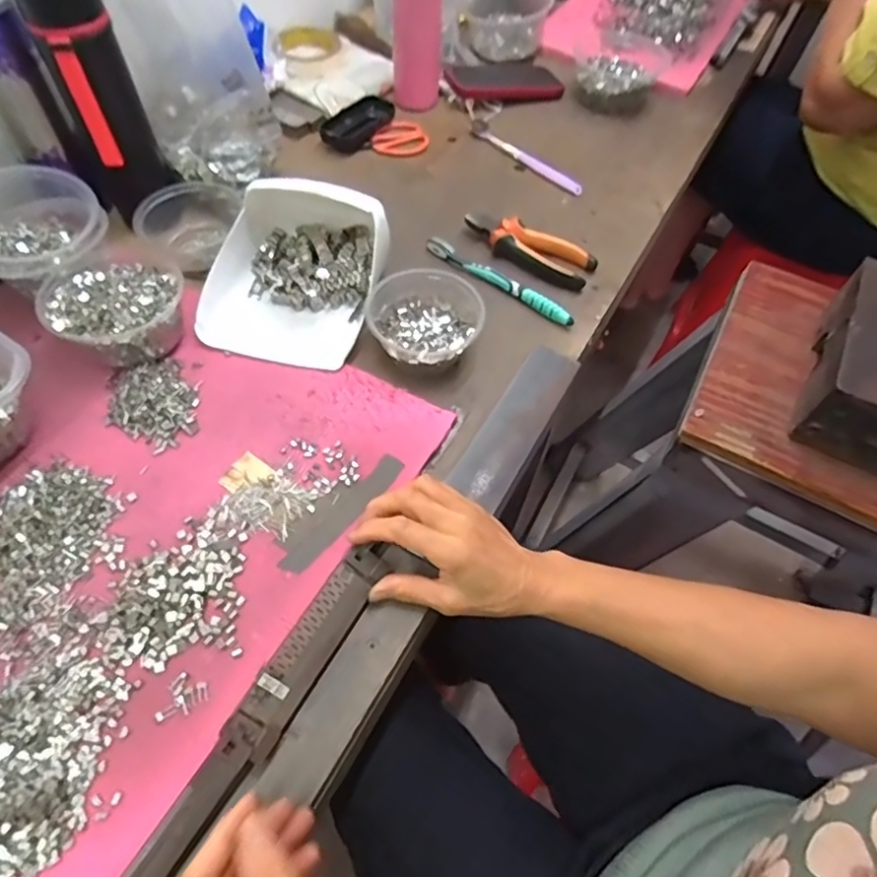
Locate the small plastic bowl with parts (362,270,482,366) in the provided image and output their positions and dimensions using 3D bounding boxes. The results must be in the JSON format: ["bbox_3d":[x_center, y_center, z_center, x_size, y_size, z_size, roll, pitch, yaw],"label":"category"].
[{"bbox_3d":[-0.015,-0.112,0.543,0.103,0.052,0.098,2,57,-3],"label":"small plastic bowl with parts"}]

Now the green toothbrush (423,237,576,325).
[{"bbox_3d":[0.064,-0.171,0.614,0.185,0.012,0.018,34,61,17],"label":"green toothbrush"}]

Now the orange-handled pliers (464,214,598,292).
[{"bbox_3d":[0.099,-0.210,0.637,0.147,0.022,0.051,27,59,13],"label":"orange-handled pliers"}]

